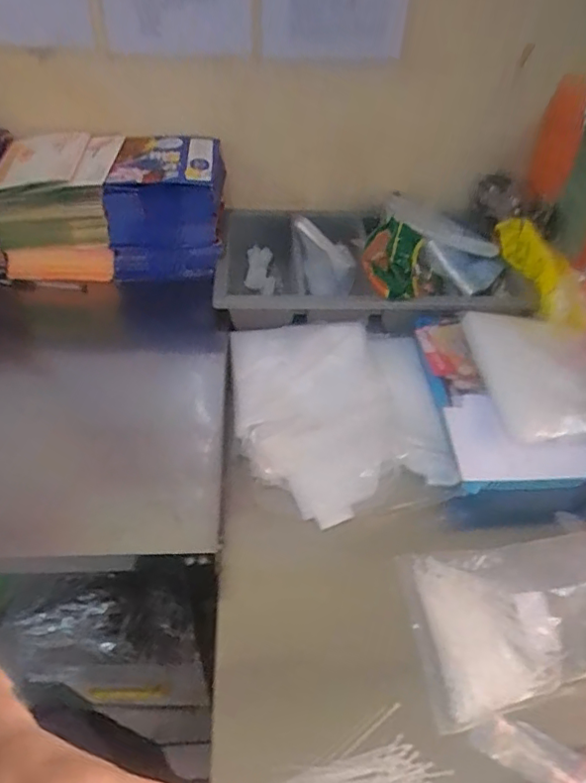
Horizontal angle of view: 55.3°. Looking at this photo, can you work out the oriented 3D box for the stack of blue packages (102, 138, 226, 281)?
[{"bbox_3d":[-0.195,-0.297,0.904,0.161,0.154,0.179,3,45,1],"label":"stack of blue packages"}]

